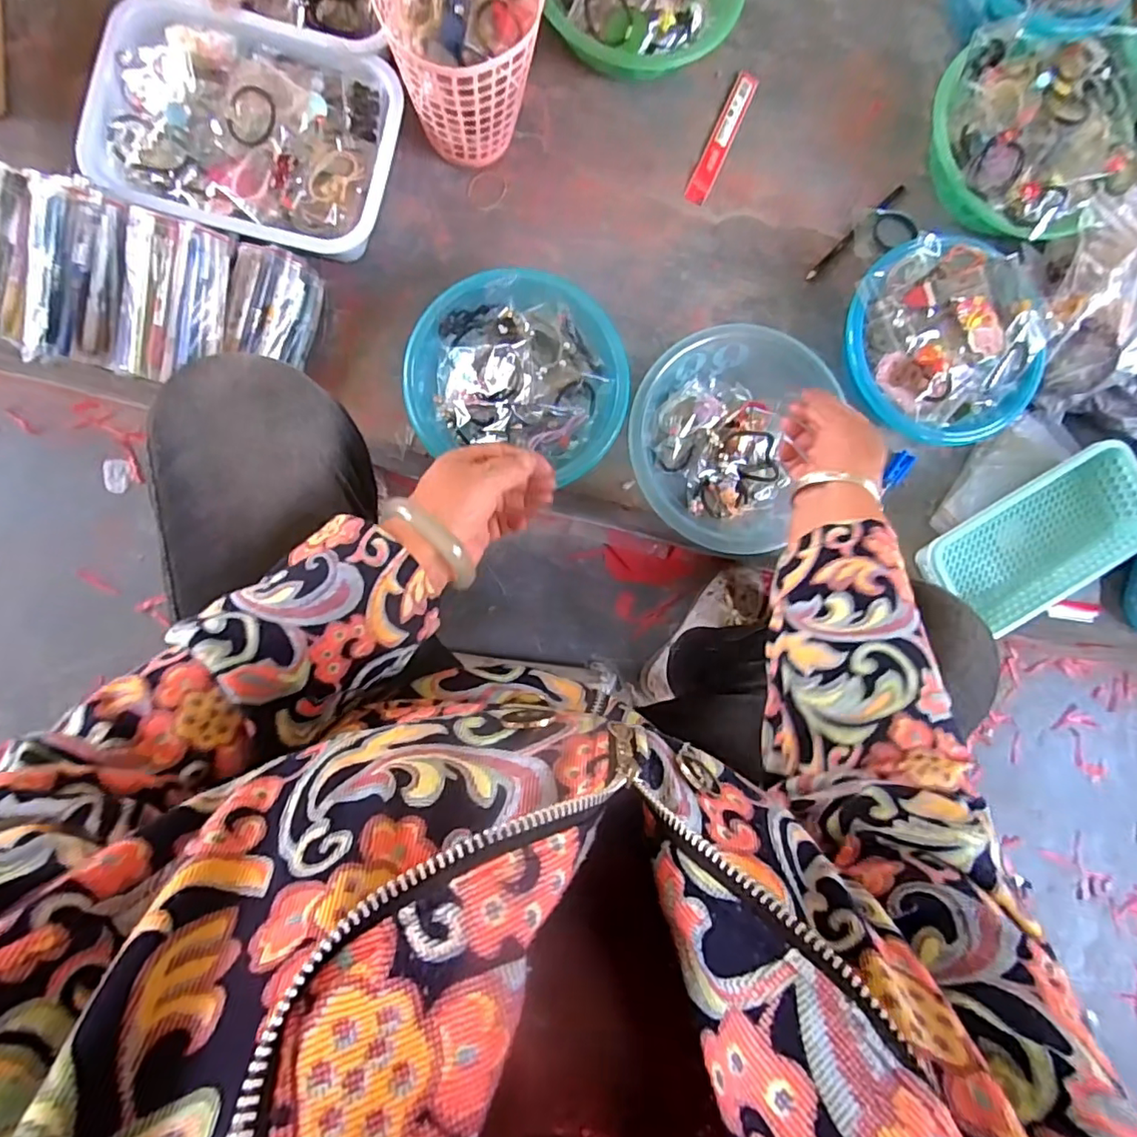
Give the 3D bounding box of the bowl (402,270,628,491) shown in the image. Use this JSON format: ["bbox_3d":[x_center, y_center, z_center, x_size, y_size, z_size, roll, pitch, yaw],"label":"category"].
[{"bbox_3d":[-0.052,-0.199,0.616,0.224,0.075,0.204,13,87,-5],"label":"bowl"}]

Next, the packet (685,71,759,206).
[{"bbox_3d":[0.186,-0.520,0.690,0.026,0.008,0.182,24,86,-4],"label":"packet"}]

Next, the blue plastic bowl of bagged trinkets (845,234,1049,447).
[{"bbox_3d":[0.417,-0.259,0.659,0.215,0.090,0.209,0,88,-5],"label":"blue plastic bowl of bagged trinkets"}]

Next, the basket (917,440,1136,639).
[{"bbox_3d":[0.557,-0.027,0.679,0.274,0.047,0.137,-31,91,-6],"label":"basket"}]

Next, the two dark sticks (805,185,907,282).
[{"bbox_3d":[0.355,-0.415,0.698,0.182,0.011,0.011,-44,92,-5],"label":"two dark sticks"}]

